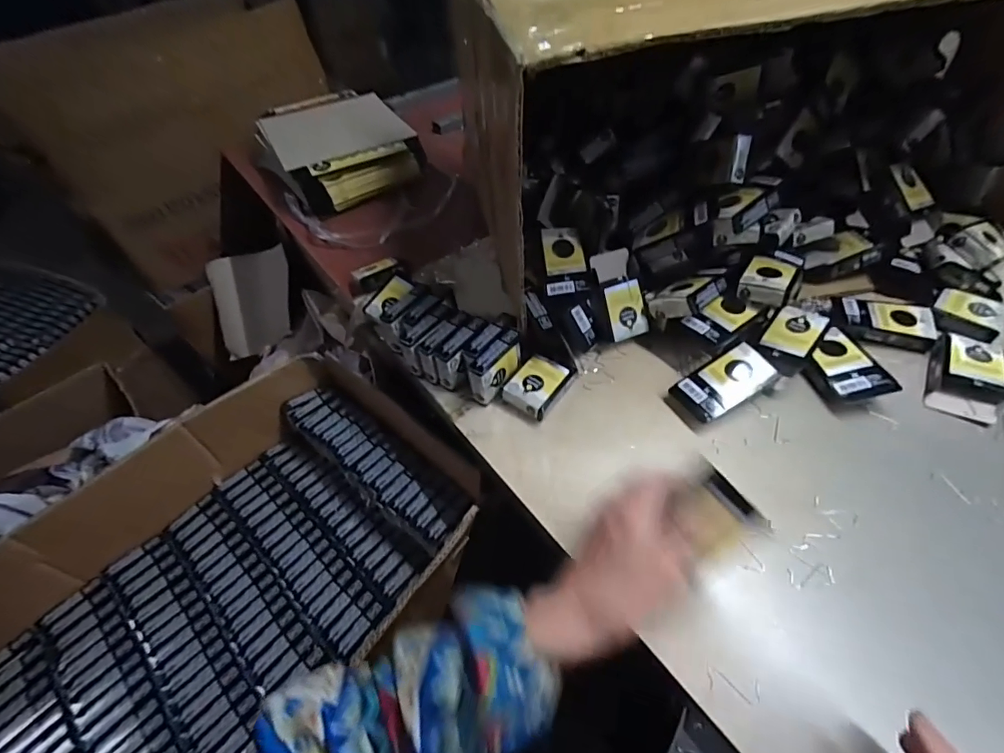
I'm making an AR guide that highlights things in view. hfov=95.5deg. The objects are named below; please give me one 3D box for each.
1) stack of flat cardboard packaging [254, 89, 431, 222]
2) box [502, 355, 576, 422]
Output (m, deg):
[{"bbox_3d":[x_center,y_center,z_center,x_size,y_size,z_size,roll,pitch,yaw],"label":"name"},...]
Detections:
[{"bbox_3d":[-0.321,-0.446,0.886,0.247,0.081,0.343,-33,54,-21],"label":"stack of flat cardboard packaging"},{"bbox_3d":[0.039,0.011,0.496,0.049,0.026,0.066,29,58,27],"label":"box"}]

